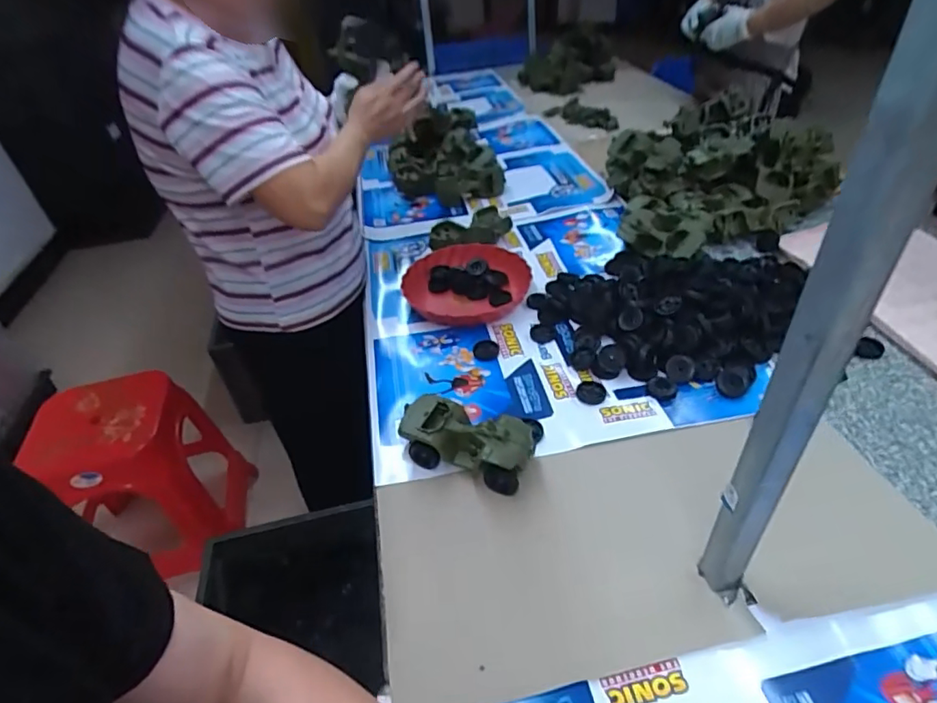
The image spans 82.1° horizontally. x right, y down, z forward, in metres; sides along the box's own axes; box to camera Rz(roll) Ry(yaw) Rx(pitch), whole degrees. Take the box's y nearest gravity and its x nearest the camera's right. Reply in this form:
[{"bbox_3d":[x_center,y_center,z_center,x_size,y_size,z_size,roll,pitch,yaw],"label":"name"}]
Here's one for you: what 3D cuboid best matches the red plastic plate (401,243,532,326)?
[{"bbox_3d":[-0.001,-0.128,1.052,0.238,0.061,0.238,-4,40,3],"label":"red plastic plate"}]

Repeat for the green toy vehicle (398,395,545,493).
[{"bbox_3d":[-0.001,0.119,0.729,0.178,0.074,0.082,14,44,22],"label":"green toy vehicle"}]

